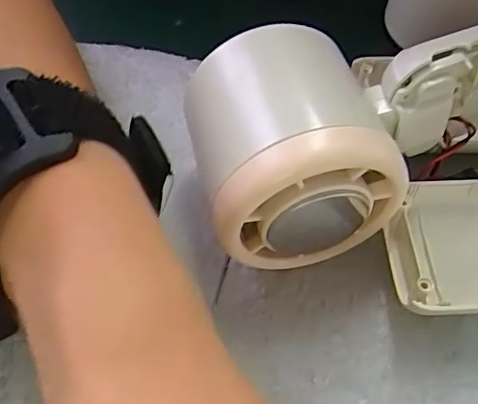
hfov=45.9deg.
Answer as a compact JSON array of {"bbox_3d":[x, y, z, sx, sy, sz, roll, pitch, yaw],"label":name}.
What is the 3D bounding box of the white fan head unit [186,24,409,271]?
[{"bbox_3d":[0.014,-0.017,0.174,0.052,0.063,0.061,-7,58,-8],"label":"white fan head unit"}]

